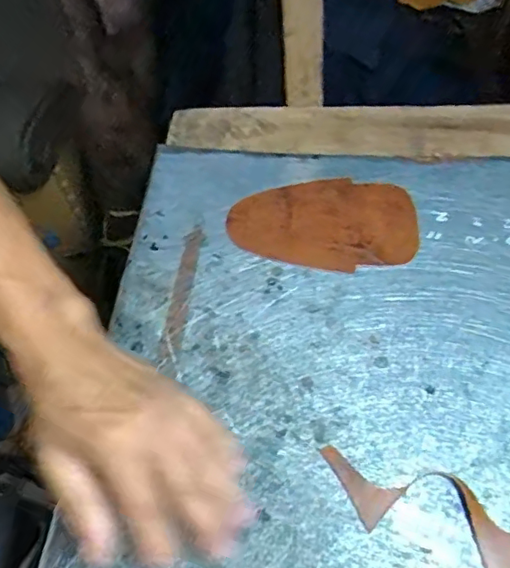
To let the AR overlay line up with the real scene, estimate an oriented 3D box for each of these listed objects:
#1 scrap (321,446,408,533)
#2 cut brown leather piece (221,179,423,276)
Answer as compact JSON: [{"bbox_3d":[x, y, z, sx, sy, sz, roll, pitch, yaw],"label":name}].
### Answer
[{"bbox_3d":[0.064,0.129,0.384,0.031,0.004,0.056,-41,57,-21],"label":"scrap"},{"bbox_3d":[0.057,-0.055,0.515,0.163,0.010,0.102,-3,52,7],"label":"cut brown leather piece"}]

